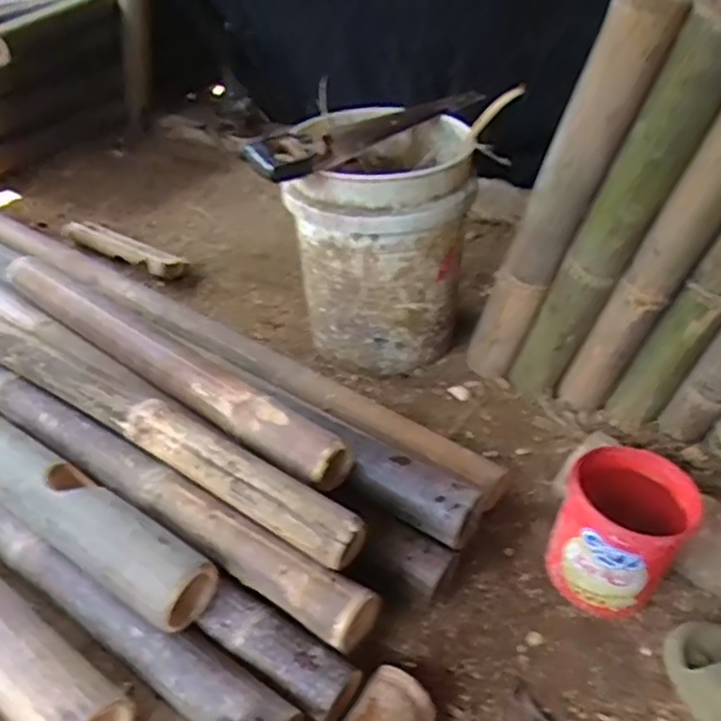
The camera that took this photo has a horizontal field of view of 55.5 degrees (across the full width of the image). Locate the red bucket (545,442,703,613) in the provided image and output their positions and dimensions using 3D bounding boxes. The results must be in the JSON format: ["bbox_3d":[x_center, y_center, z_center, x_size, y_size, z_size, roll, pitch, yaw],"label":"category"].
[{"bbox_3d":[0.312,0.209,0.829,0.134,0.158,0.129,2,37,-1],"label":"red bucket"}]

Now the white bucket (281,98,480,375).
[{"bbox_3d":[0.034,-0.184,1.162,0.272,0.366,0.259,7,37,6],"label":"white bucket"}]

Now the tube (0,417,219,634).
[{"bbox_3d":[-0.367,0.155,0.812,0.472,0.069,0.086,25,42,27],"label":"tube"}]

